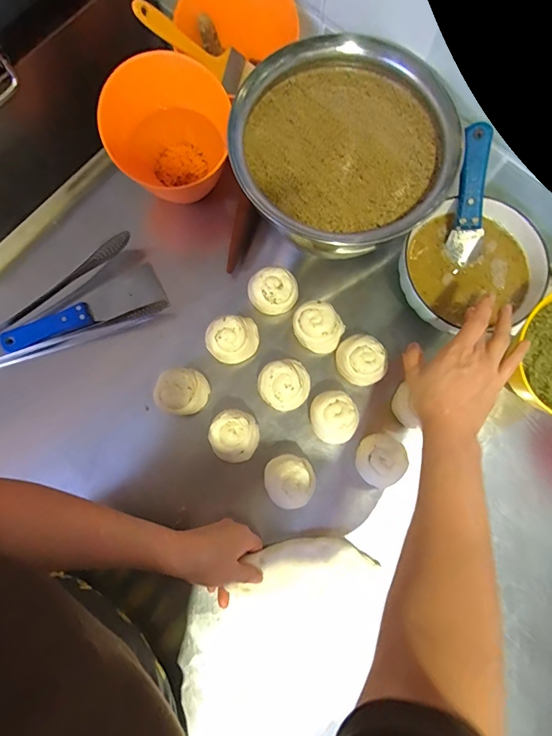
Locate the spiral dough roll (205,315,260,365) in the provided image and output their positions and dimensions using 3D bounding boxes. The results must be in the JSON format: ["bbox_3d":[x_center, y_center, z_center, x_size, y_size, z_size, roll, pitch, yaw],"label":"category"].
[{"bbox_3d":[-0.056,-0.036,0.506,0.068,0.066,0.052,-19,80,-4],"label":"spiral dough roll"}]

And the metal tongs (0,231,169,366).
[{"bbox_3d":[-0.297,-0.067,0.515,0.277,0.044,0.115,-30,81,-6],"label":"metal tongs"}]

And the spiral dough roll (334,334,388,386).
[{"bbox_3d":[0.113,-0.008,0.502,0.066,0.054,0.058,36,81,6],"label":"spiral dough roll"}]

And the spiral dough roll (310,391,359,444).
[{"bbox_3d":[0.073,0.065,0.484,0.056,0.054,0.065,-17,80,-4],"label":"spiral dough roll"}]

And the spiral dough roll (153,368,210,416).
[{"bbox_3d":[-0.119,0.033,0.489,0.060,0.070,0.055,0,79,-1],"label":"spiral dough roll"}]

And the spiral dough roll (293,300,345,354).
[{"bbox_3d":[0.057,-0.054,0.499,0.065,0.042,0.058,42,82,7],"label":"spiral dough roll"}]

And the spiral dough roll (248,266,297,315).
[{"bbox_3d":[-0.004,-0.104,0.512,0.067,0.041,0.055,-5,79,-1],"label":"spiral dough roll"}]

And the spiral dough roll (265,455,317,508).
[{"bbox_3d":[0.018,0.141,0.468,0.059,0.060,0.064,0,79,-1],"label":"spiral dough roll"}]

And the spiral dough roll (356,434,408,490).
[{"bbox_3d":[0.132,0.119,0.478,0.061,0.056,0.060,0,79,-1],"label":"spiral dough roll"}]

